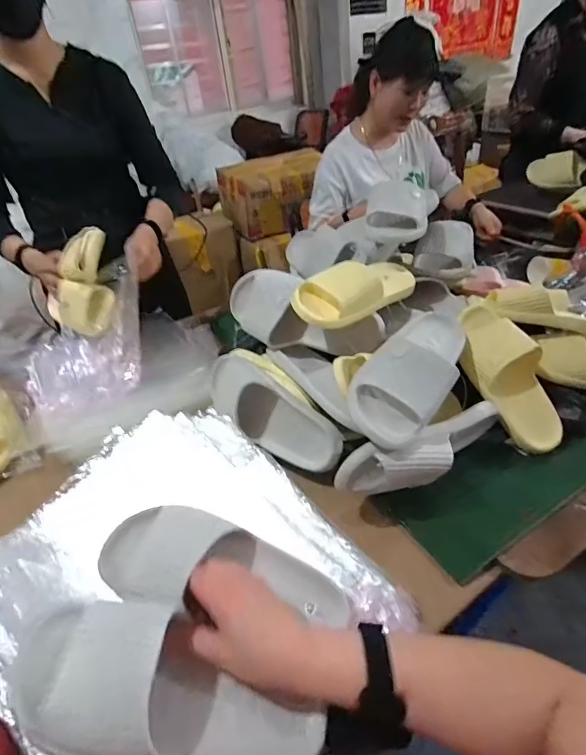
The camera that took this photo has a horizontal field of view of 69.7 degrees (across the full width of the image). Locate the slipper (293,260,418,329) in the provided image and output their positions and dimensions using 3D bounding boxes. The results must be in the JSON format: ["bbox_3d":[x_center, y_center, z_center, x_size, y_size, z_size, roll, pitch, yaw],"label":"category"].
[{"bbox_3d":[0.115,-0.147,0.690,0.256,0.073,0.091,-26,40,-24],"label":"slipper"}]

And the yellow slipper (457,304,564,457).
[{"bbox_3d":[0.346,0.003,0.668,0.113,0.070,0.244,-16,74,-11],"label":"yellow slipper"}]

